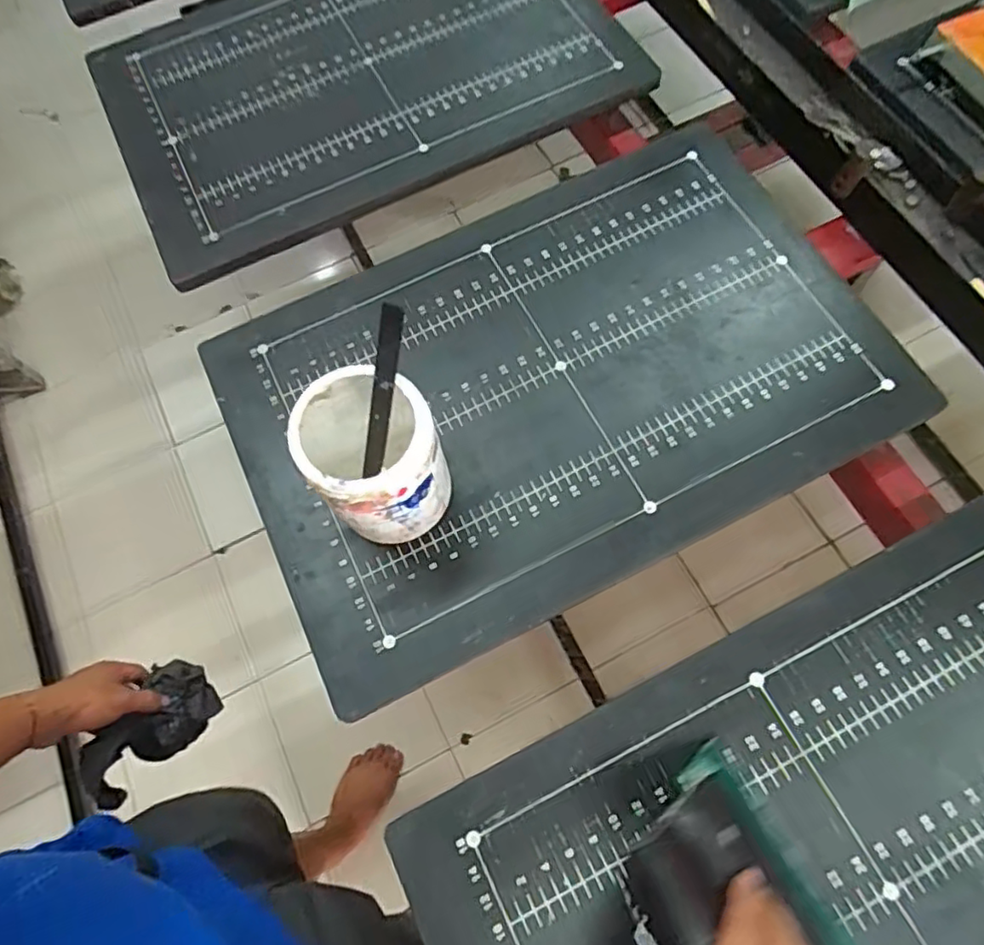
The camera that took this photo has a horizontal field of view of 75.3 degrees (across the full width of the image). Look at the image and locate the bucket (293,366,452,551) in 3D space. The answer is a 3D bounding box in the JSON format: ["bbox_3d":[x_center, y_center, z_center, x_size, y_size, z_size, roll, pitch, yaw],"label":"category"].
[{"bbox_3d":[-0.088,-0.007,0.504,0.095,0.145,0.099,-1,70,2],"label":"bucket"}]

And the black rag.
[{"bbox_3d":[-0.364,0.275,0.680,0.072,0.061,0.149,42,74,15],"label":"black rag"}]

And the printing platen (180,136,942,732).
[{"bbox_3d":[0.060,-0.091,0.606,0.588,0.030,0.385,-25,71,-7],"label":"printing platen"}]

